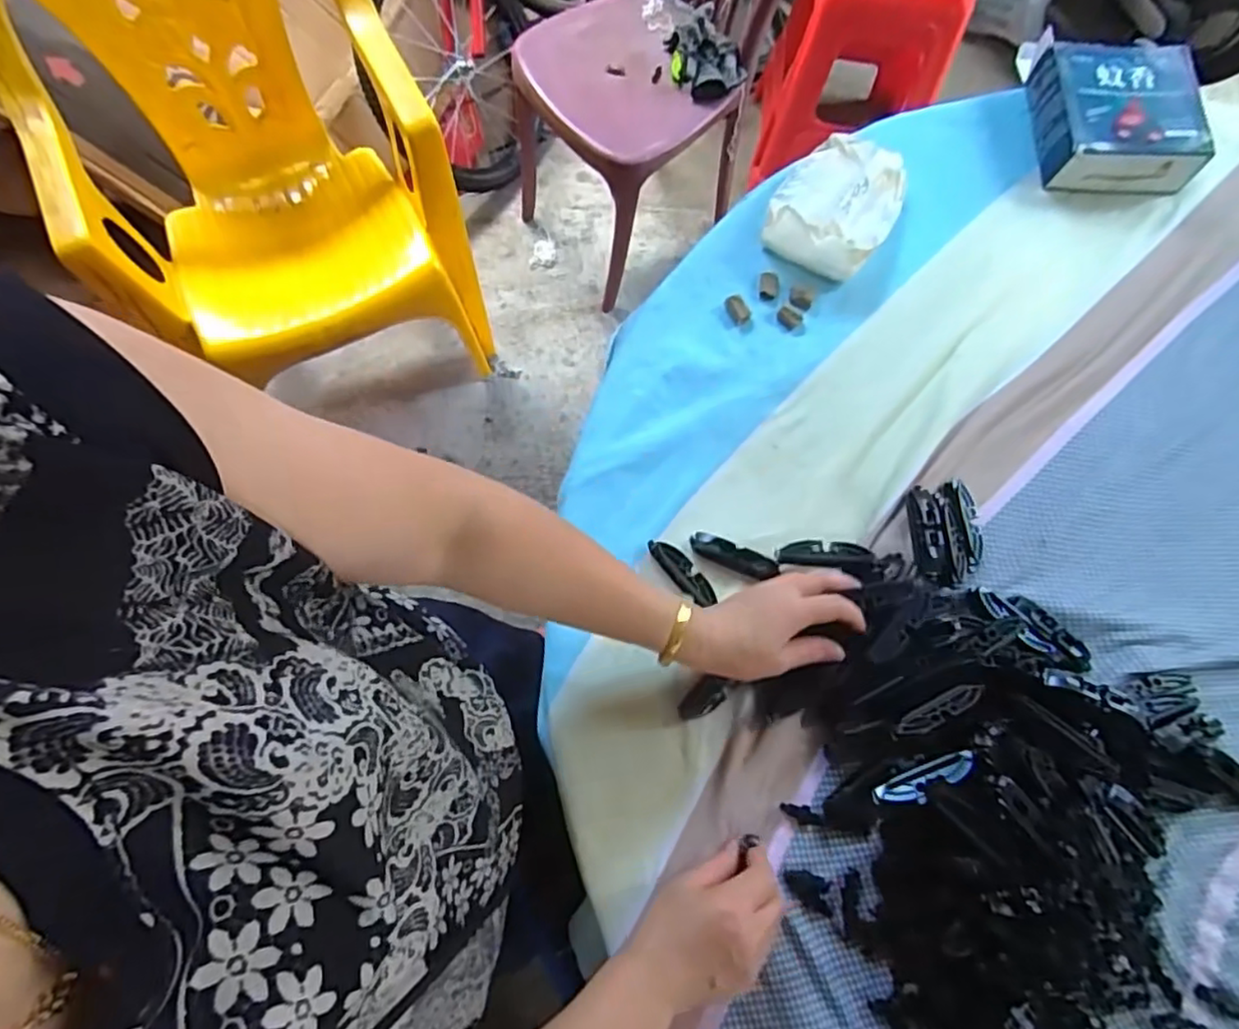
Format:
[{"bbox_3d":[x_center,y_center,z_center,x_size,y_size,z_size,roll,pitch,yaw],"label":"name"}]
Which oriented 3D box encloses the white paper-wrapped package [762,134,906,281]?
[{"bbox_3d":[0.212,-0.304,0.635,0.112,0.046,0.154,29,74,7],"label":"white paper-wrapped package"}]

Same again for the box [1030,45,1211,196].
[{"bbox_3d":[0.509,-0.405,0.672,0.153,0.053,0.149,3,73,-1],"label":"box"}]

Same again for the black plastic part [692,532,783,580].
[{"bbox_3d":[0.094,0.035,0.545,0.072,0.014,0.019,26,74,6],"label":"black plastic part"}]

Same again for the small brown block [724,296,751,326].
[{"bbox_3d":[0.111,-0.194,0.615,0.016,0.014,0.029,-30,76,-10],"label":"small brown block"}]

